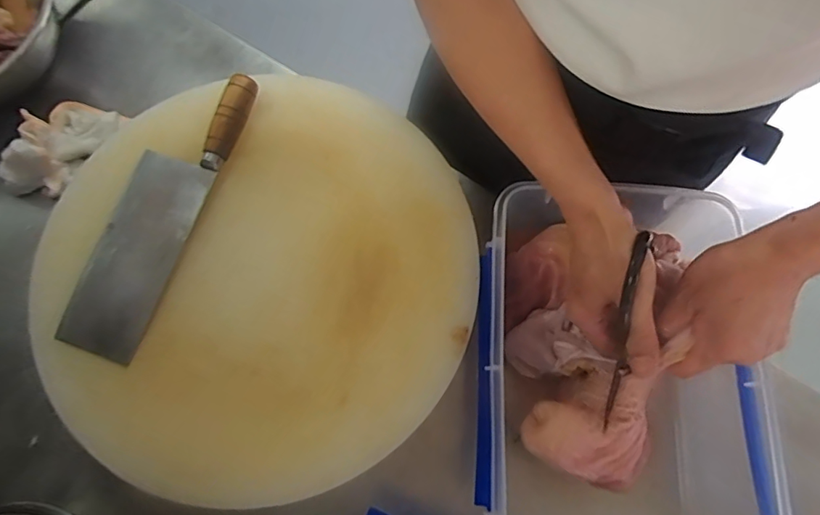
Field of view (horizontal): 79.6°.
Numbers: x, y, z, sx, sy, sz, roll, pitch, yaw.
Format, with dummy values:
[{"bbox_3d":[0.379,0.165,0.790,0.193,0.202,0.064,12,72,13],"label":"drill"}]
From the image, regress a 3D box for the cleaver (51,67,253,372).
[{"bbox_3d":[-0.252,-0.053,0.489,0.083,0.030,0.301,19,75,6],"label":"cleaver"}]

